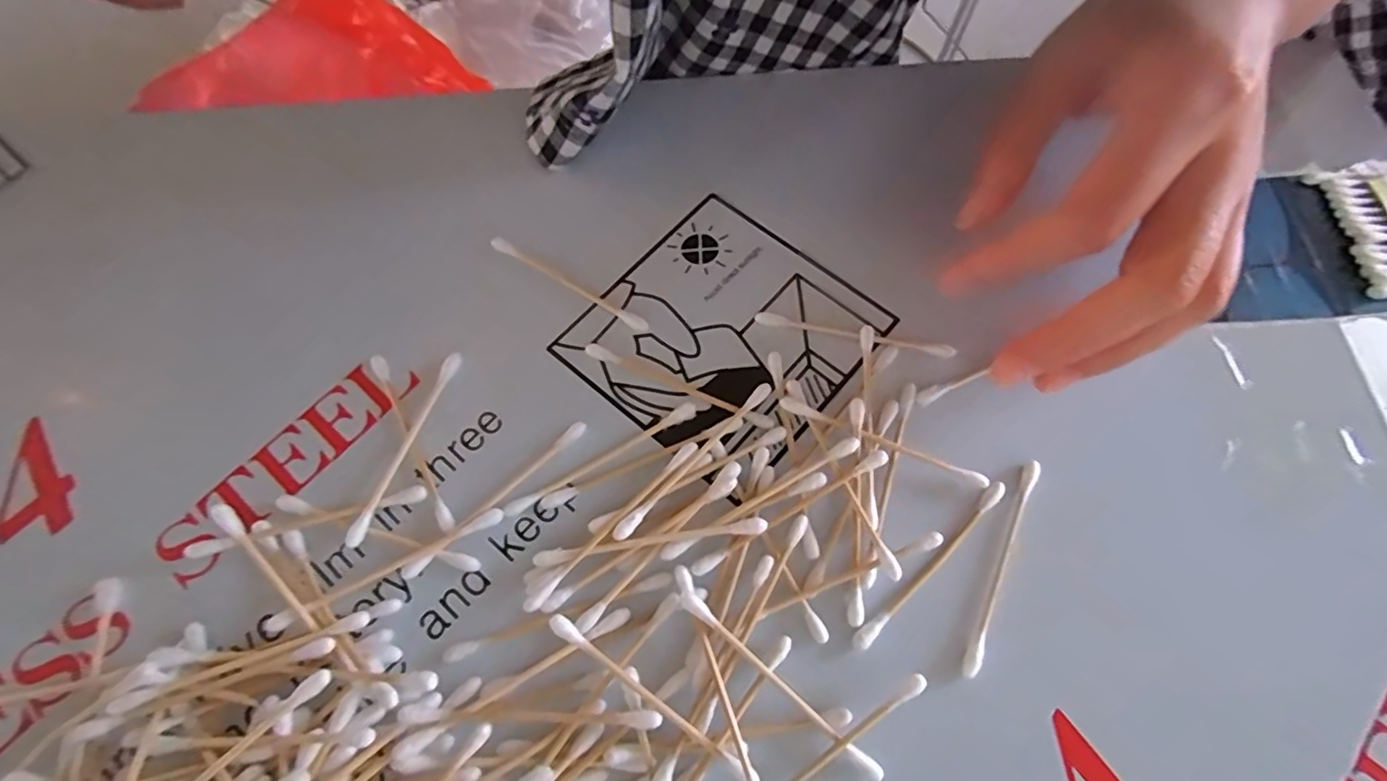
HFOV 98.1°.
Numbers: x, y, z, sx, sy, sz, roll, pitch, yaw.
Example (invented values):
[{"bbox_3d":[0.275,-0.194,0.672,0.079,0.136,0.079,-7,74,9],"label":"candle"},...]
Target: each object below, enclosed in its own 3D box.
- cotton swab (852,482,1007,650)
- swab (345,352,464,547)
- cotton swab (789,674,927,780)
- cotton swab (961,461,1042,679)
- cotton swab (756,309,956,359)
[{"bbox_3d":[0.075,0.054,0.189,0.071,0.004,0.005,-41,76,-13],"label":"cotton swab"},{"bbox_3d":[-0.096,0.018,0.204,0.005,0.007,0.071,18,71,6],"label":"swab"},{"bbox_3d":[0.036,0.103,0.167,0.071,0.009,0.004,-35,72,-11],"label":"cotton swab"},{"bbox_3d":[0.097,0.054,0.189,0.004,0.004,0.072,25,72,8],"label":"cotton swab"},{"bbox_3d":[0.058,-0.021,0.218,0.071,0.004,0.006,12,71,4],"label":"cotton swab"}]

